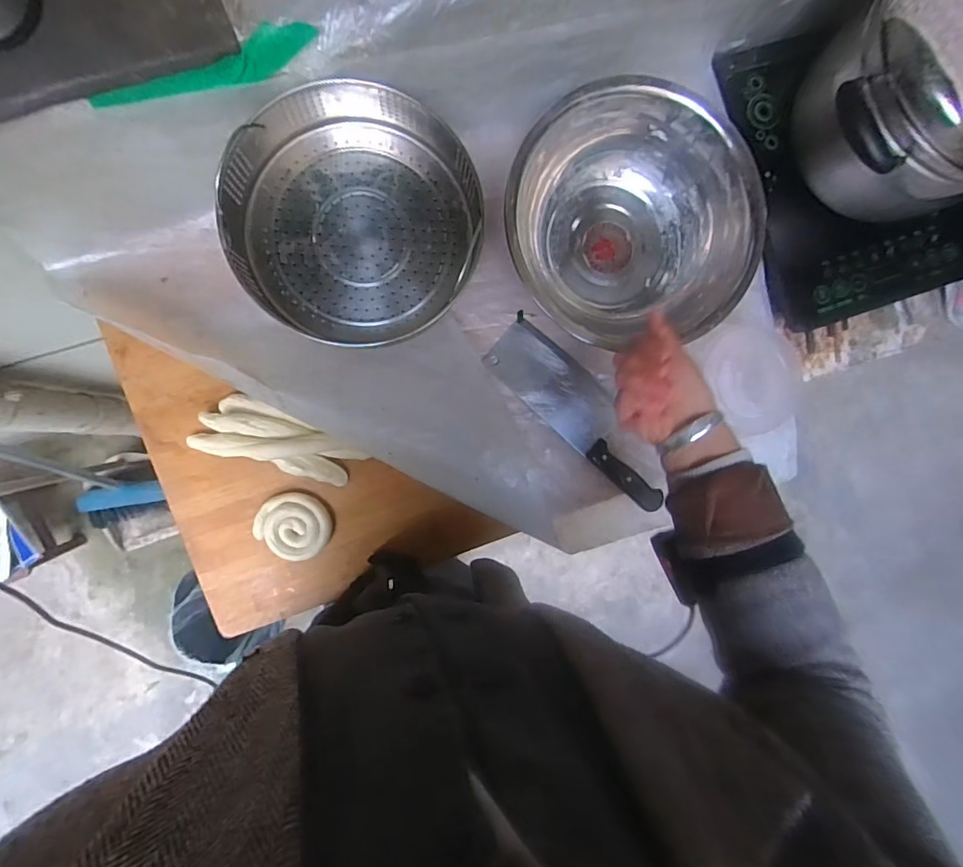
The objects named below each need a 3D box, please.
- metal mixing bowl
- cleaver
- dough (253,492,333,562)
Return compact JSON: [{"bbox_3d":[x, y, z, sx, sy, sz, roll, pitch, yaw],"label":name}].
[{"bbox_3d":[0.163,-0.232,0.570,0.278,0.097,0.258,12,87,-6],"label":"metal mixing bowl"},{"bbox_3d":[0.128,-0.024,0.613,0.275,0.014,0.077,42,85,-4],"label":"cleaver"},{"bbox_3d":[-0.217,0.108,0.581,0.080,0.022,0.077,0,89,-7],"label":"dough"}]

